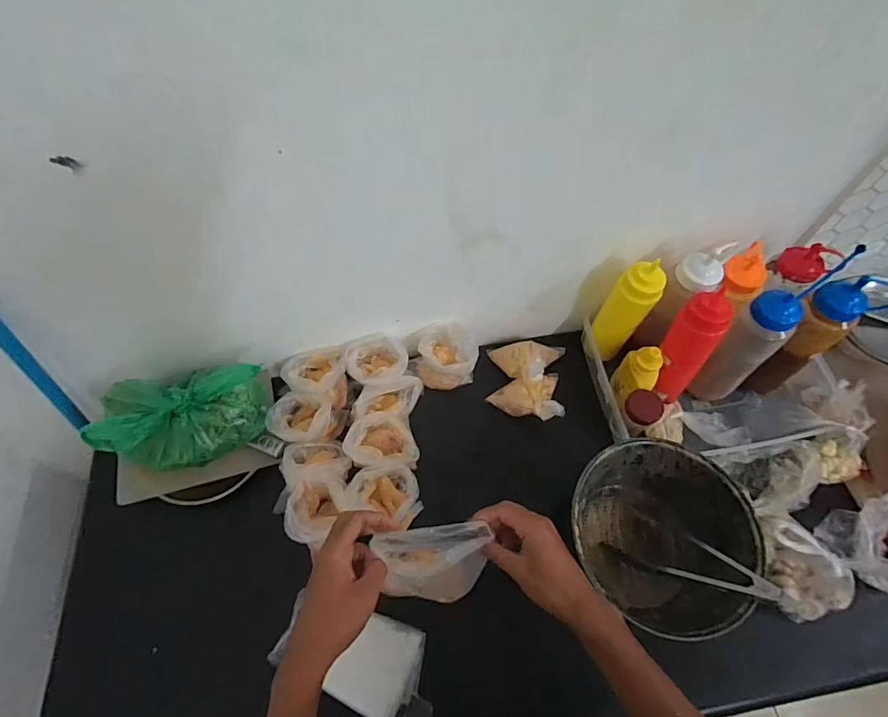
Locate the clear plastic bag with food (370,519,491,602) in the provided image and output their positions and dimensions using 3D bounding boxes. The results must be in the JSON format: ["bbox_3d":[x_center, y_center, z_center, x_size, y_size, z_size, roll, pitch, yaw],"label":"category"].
[{"bbox_3d":[-0.008,0.216,0.479,0.119,0.043,0.068,-7,60,-4],"label":"clear plastic bag with food"}]

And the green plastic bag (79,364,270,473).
[{"bbox_3d":[-0.379,0.088,0.673,0.212,0.133,0.130,-4,60,-2],"label":"green plastic bag"}]

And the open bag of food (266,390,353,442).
[{"bbox_3d":[-0.229,0.104,0.754,0.114,0.074,0.080,7,60,4],"label":"open bag of food"}]

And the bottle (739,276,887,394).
[{"bbox_3d":[0.551,-0.029,0.695,0.069,0.249,0.054,8,60,5],"label":"bottle"}]

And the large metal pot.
[{"bbox_3d":[0.293,0.243,0.641,0.218,0.162,0.202,0,60,0],"label":"large metal pot"}]

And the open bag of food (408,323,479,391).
[{"bbox_3d":[-0.001,-0.002,0.801,0.114,0.082,0.085,1,60,1],"label":"open bag of food"}]

